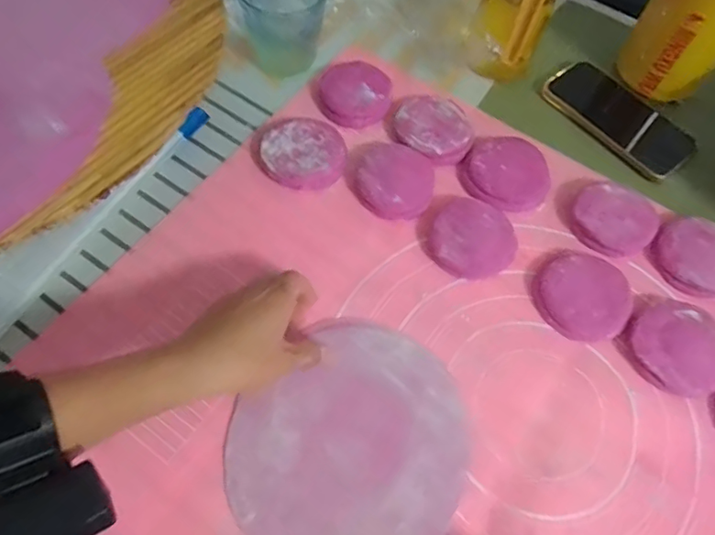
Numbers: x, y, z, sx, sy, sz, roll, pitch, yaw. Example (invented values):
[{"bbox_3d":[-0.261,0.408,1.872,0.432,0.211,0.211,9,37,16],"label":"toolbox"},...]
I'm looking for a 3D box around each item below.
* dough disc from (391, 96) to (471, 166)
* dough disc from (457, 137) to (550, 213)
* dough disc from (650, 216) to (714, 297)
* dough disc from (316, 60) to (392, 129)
[{"bbox_3d":[0.074,-0.136,0.534,0.072,0.013,0.079,1,63,-2],"label":"dough disc"},{"bbox_3d":[0.143,-0.091,0.517,0.082,0.014,0.083,1,63,-2],"label":"dough disc"},{"bbox_3d":[0.304,-0.011,0.478,0.074,0.011,0.078,1,63,-2],"label":"dough disc"},{"bbox_3d":[-0.003,-0.177,0.547,0.071,0.023,0.072,1,63,-2],"label":"dough disc"}]

